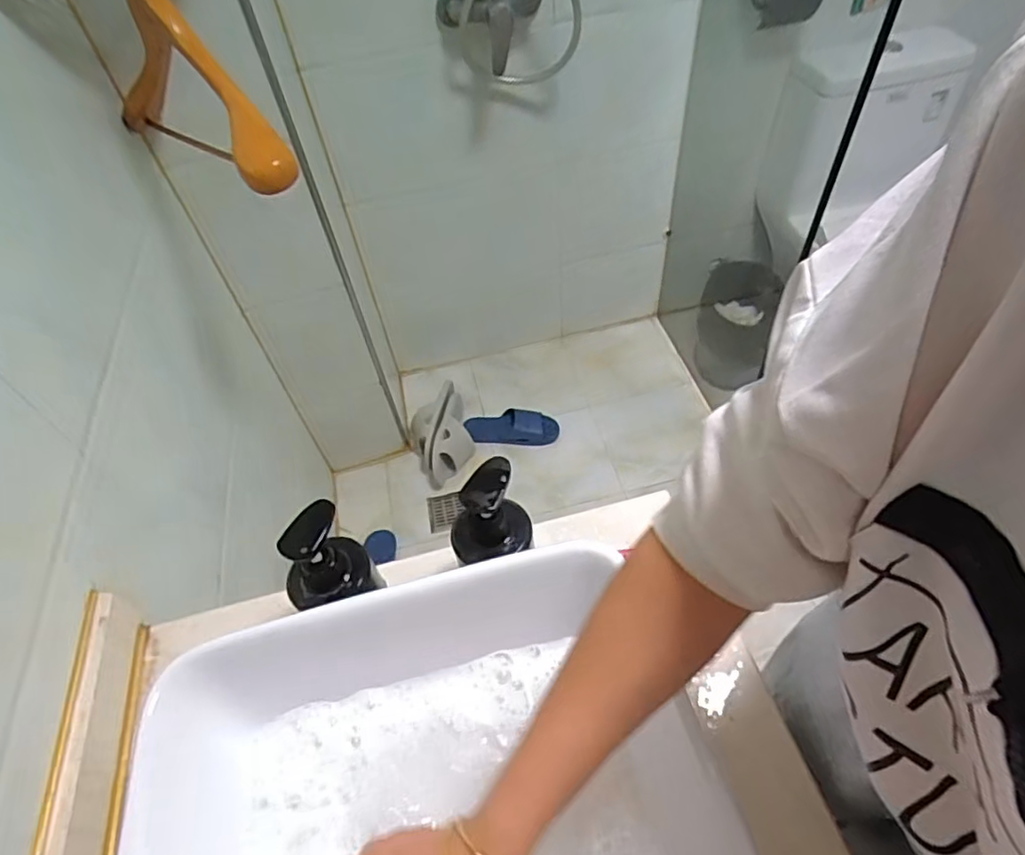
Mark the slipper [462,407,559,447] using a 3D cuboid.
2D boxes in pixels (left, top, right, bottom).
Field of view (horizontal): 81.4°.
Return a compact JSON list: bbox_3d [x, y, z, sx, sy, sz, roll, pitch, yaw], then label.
[{"bbox_3d":[-0.001,-0.010,1.685,0.262,0.058,0.112,-1,51,5],"label":"slipper"}]

